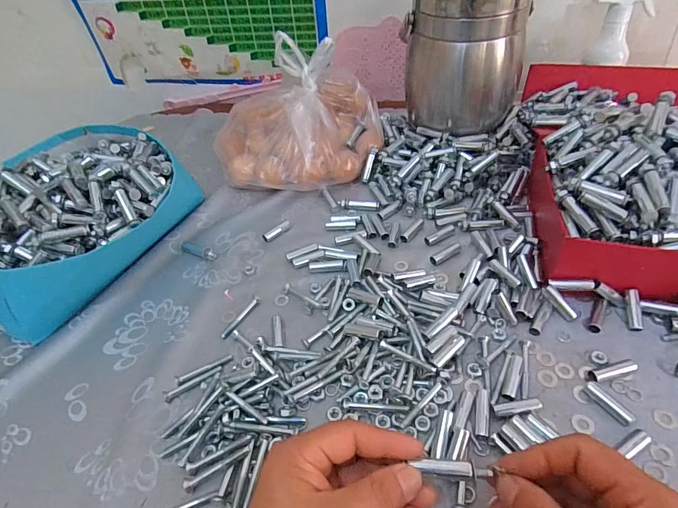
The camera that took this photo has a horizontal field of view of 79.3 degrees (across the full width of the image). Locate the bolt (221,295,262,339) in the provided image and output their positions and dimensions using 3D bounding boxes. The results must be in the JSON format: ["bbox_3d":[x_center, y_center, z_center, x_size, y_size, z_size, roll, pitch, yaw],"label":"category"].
[{"bbox_3d":[-0.104,0.067,0.436,0.009,0.006,0.059,20,51,25],"label":"bolt"}]

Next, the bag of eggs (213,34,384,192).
[{"bbox_3d":[-0.061,-0.200,0.587,0.225,0.156,0.186,10,47,16],"label":"bag of eggs"}]

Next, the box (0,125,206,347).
[{"bbox_3d":[-0.339,-0.053,0.510,0.264,0.114,0.279,24,53,27],"label":"box"}]

